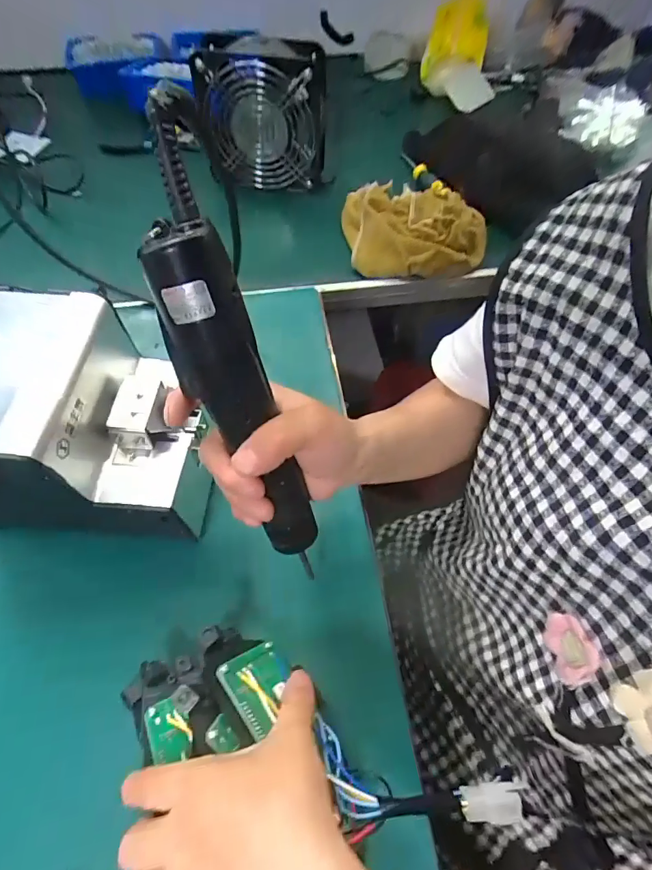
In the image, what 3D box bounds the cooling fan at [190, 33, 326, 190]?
[{"bbox_3d":[-0.077,-0.386,0.543,0.153,0.152,0.042,-1,60,-5],"label":"cooling fan"}]

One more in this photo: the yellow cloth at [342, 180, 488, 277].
[{"bbox_3d":[0.109,-0.248,0.529,0.167,0.059,0.123,-5,60,-7],"label":"yellow cloth"}]

